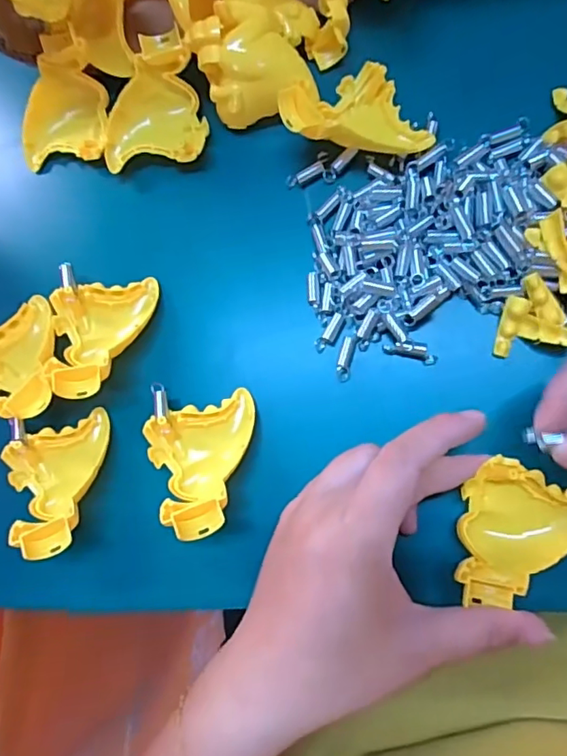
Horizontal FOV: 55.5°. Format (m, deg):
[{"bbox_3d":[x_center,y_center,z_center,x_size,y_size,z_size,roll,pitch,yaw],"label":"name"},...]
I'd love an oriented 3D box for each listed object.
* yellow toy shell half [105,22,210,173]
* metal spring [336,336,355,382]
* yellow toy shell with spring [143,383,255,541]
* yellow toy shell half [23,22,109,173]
[{"bbox_3d":[-0.073,-0.154,0.302,0.055,0.023,0.064,-1,83,9],"label":"yellow toy shell half"},{"bbox_3d":[0.032,-0.009,0.283,0.007,0.007,0.024,9,103,10],"label":"metal spring"},{"bbox_3d":[-0.045,0.041,0.273,0.054,0.033,0.074,1,83,10],"label":"yellow toy shell with spring"},{"bbox_3d":[-0.131,-0.161,0.314,0.052,0.023,0.066,-4,83,9],"label":"yellow toy shell half"}]

